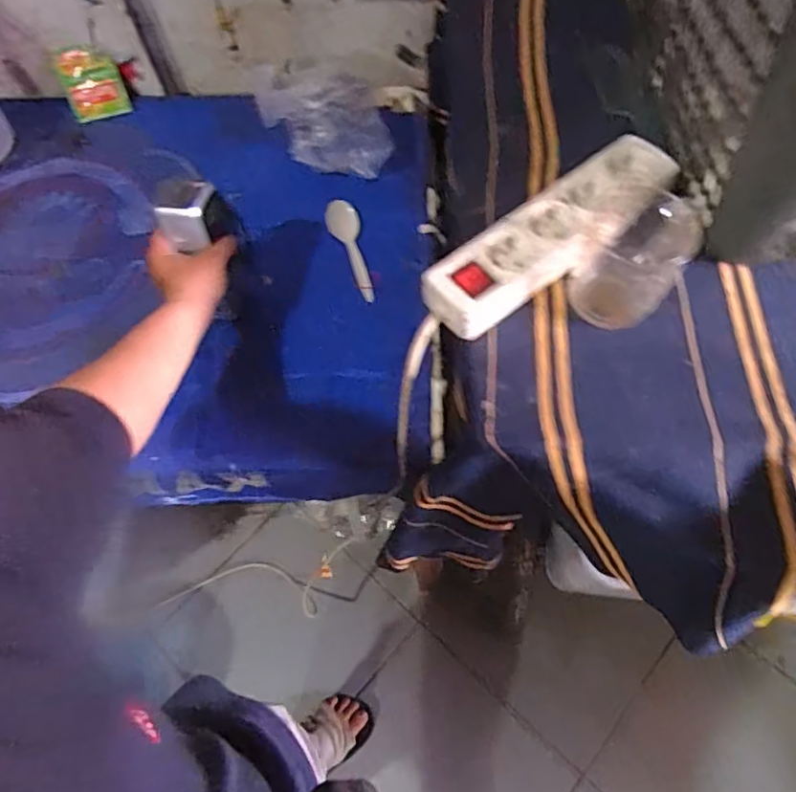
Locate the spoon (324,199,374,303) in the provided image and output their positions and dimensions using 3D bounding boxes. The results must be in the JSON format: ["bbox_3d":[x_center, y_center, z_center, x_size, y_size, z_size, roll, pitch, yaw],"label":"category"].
[{"bbox_3d":[-0.059,-0.176,0.699,0.039,0.023,0.137,-12,63,-3],"label":"spoon"}]

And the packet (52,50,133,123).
[{"bbox_3d":[-0.433,-0.439,0.830,0.088,0.087,0.010,-6,42,8],"label":"packet"}]

